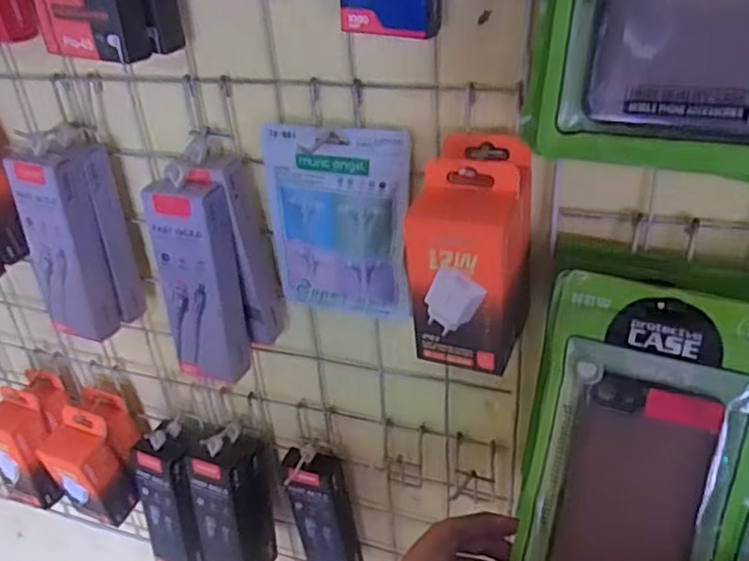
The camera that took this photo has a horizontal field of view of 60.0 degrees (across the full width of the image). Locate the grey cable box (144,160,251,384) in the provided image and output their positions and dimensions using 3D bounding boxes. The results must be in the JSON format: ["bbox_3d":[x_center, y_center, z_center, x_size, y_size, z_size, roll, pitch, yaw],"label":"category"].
[{"bbox_3d":[-0.127,-0.001,0.475,0.053,0.161,0.029,5,32,14],"label":"grey cable box"}]

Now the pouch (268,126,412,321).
[{"bbox_3d":[-0.023,-0.037,0.459,0.100,0.141,0.018,8,33,17],"label":"pouch"}]

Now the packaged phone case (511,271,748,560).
[{"bbox_3d":[0.147,0.106,0.365,0.117,0.207,0.011,10,6,19],"label":"packaged phone case"}]

